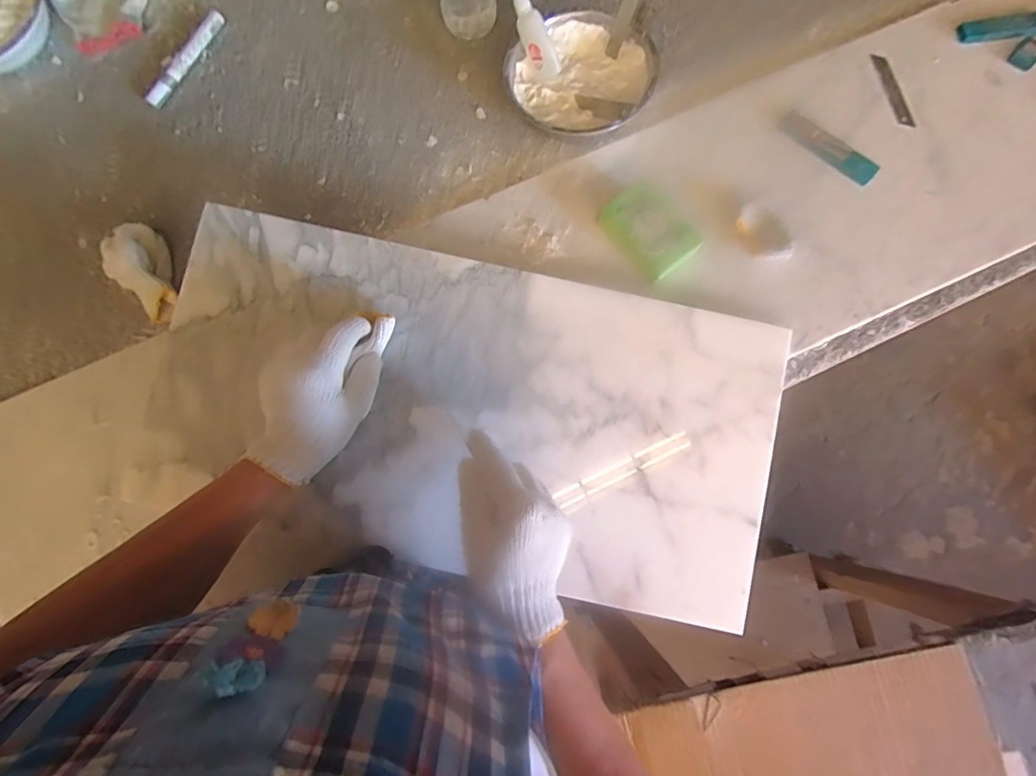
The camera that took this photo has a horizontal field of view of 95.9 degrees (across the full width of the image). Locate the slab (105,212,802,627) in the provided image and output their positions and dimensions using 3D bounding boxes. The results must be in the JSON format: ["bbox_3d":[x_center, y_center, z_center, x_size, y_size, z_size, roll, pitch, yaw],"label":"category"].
[{"bbox_3d":[-0.046,0.027,0.455,0.593,0.012,0.296,12,85,-1],"label":"slab"}]

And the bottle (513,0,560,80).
[{"bbox_3d":[0.015,-0.384,0.500,0.021,0.024,0.097,-37,119,-6],"label":"bottle"}]

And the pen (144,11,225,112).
[{"bbox_3d":[-0.408,-0.403,0.571,0.021,0.021,0.144,23,80,5],"label":"pen"}]

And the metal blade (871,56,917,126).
[{"bbox_3d":[0.430,-0.341,0.535,0.017,0.006,0.095,-15,78,-2],"label":"metal blade"}]

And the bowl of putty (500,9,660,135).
[{"bbox_3d":[0.072,-0.340,0.523,0.161,0.046,0.147,0,78,1],"label":"bowl of putty"}]

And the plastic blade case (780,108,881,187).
[{"bbox_3d":[0.341,-0.264,0.514,0.112,0.011,0.033,42,82,8],"label":"plastic blade case"}]

